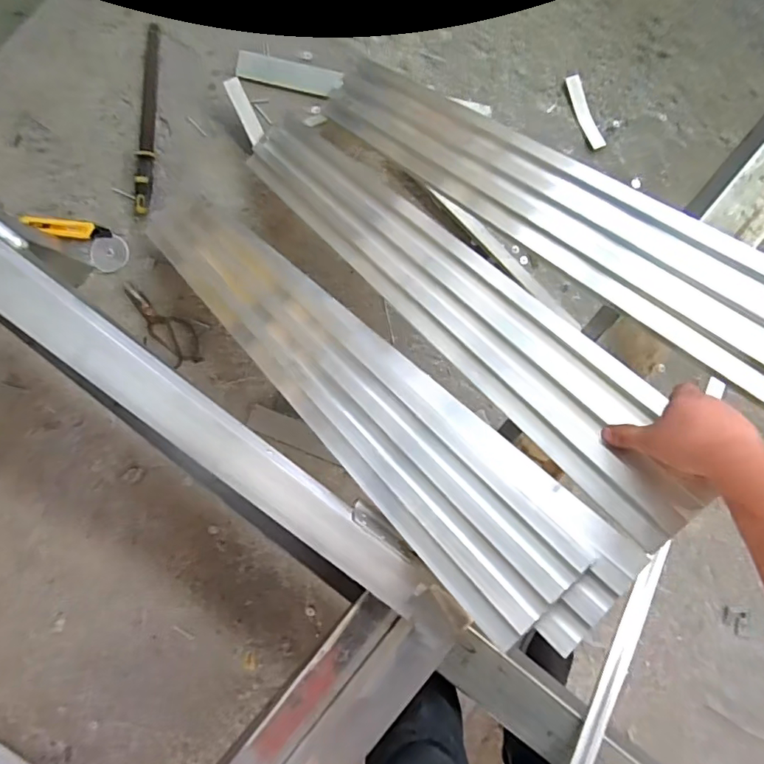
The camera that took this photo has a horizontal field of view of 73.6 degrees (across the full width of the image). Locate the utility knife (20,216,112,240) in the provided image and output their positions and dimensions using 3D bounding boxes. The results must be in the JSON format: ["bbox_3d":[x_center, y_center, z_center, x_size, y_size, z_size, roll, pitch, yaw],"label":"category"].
[{"bbox_3d":[-0.600,-0.293,0.976,0.143,0.018,0.034,2,91,-28],"label":"utility knife"}]

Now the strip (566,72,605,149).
[{"bbox_3d":[0.409,-0.544,1.034,0.032,0.005,0.156,-20,87,2],"label":"strip"}]

